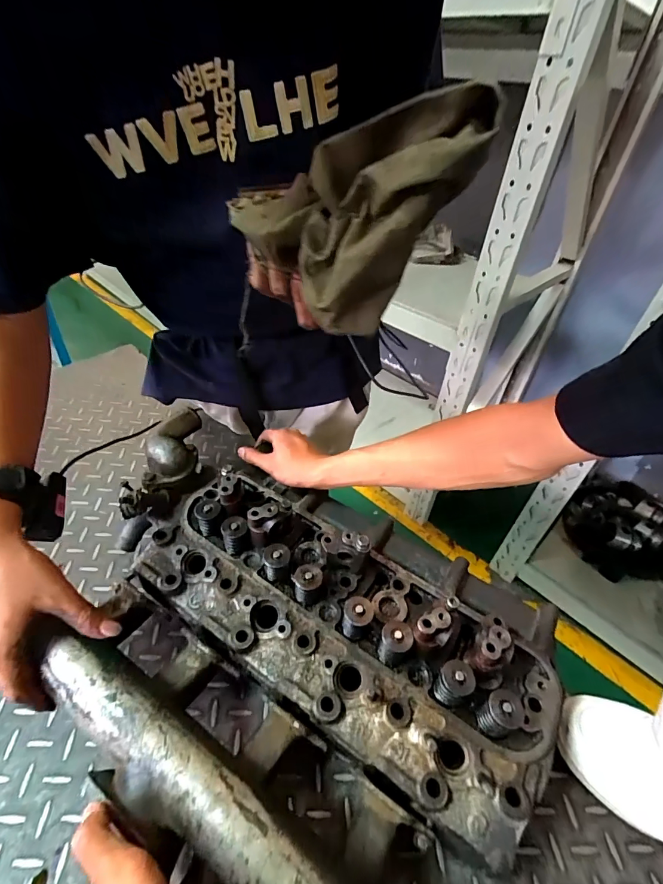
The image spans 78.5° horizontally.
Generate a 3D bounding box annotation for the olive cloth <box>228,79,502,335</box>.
[{"bbox_3d":[-0.005,-0.137,0.242,0.040,0.118,0.183,-27,51,-32],"label":"olive cloth"}]

